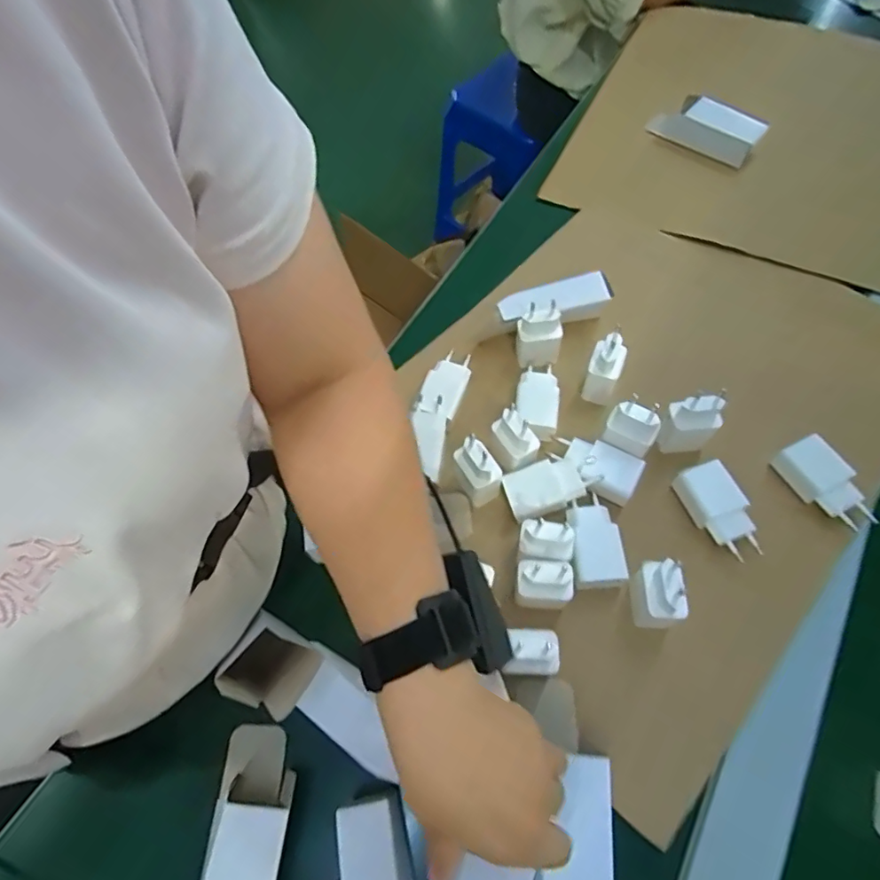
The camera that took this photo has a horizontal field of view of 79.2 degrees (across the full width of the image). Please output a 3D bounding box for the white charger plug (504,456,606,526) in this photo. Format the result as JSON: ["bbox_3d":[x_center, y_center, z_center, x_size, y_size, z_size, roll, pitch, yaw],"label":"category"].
[{"bbox_3d":[0.094,0.040,0.450,0.080,0.032,0.042,-21,64,-8],"label":"white charger plug"}]

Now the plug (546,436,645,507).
[{"bbox_3d":[0.131,0.021,0.454,0.074,0.023,0.042,27,67,15],"label":"plug"}]

